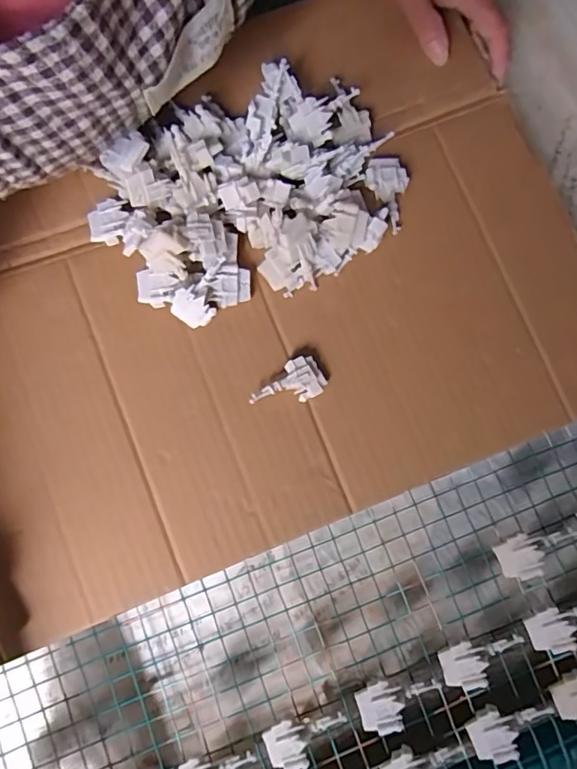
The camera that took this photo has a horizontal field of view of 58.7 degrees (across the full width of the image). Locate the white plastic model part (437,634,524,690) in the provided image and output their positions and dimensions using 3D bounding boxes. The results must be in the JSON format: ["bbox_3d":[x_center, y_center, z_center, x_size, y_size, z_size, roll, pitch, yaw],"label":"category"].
[{"bbox_3d":[0.128,0.181,0.336,0.054,0.008,0.030,-21,84,-5],"label":"white plastic model part"}]

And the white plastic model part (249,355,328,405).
[{"bbox_3d":[-0.002,0.001,0.353,0.052,0.016,0.027,-23,84,-5],"label":"white plastic model part"}]

